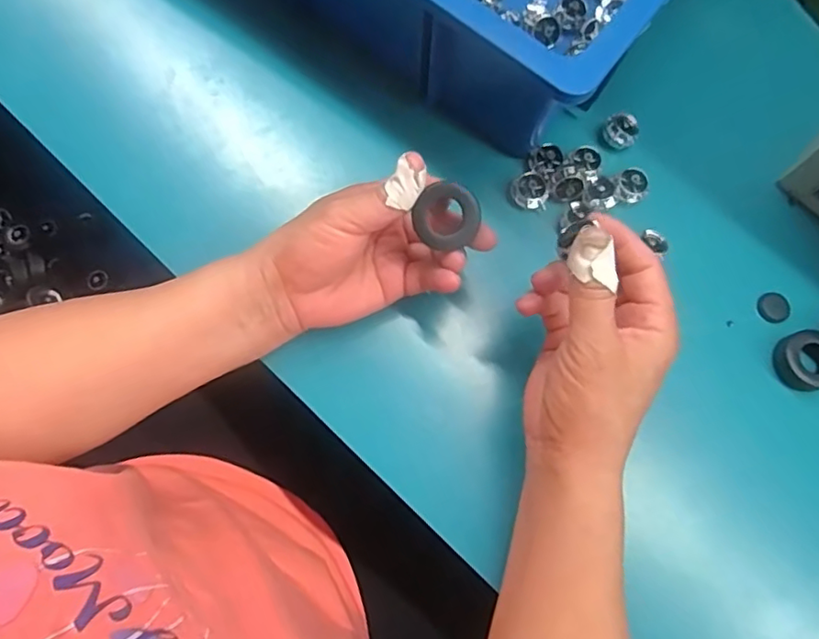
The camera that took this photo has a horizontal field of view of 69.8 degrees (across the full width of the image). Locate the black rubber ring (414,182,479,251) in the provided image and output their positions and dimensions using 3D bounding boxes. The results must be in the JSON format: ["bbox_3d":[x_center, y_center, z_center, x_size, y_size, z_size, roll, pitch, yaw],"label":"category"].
[{"bbox_3d":[0.021,-0.060,0.329,0.034,0.007,0.034,-1,105,-5],"label":"black rubber ring"}]

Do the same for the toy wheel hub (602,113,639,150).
[{"bbox_3d":[0.149,-0.133,0.415,0.022,0.015,0.019,29,79,6],"label":"toy wheel hub"}]

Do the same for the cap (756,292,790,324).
[{"bbox_3d":[0.247,-0.008,0.399,0.019,0.006,0.021,-18,78,-4],"label":"cap"}]

